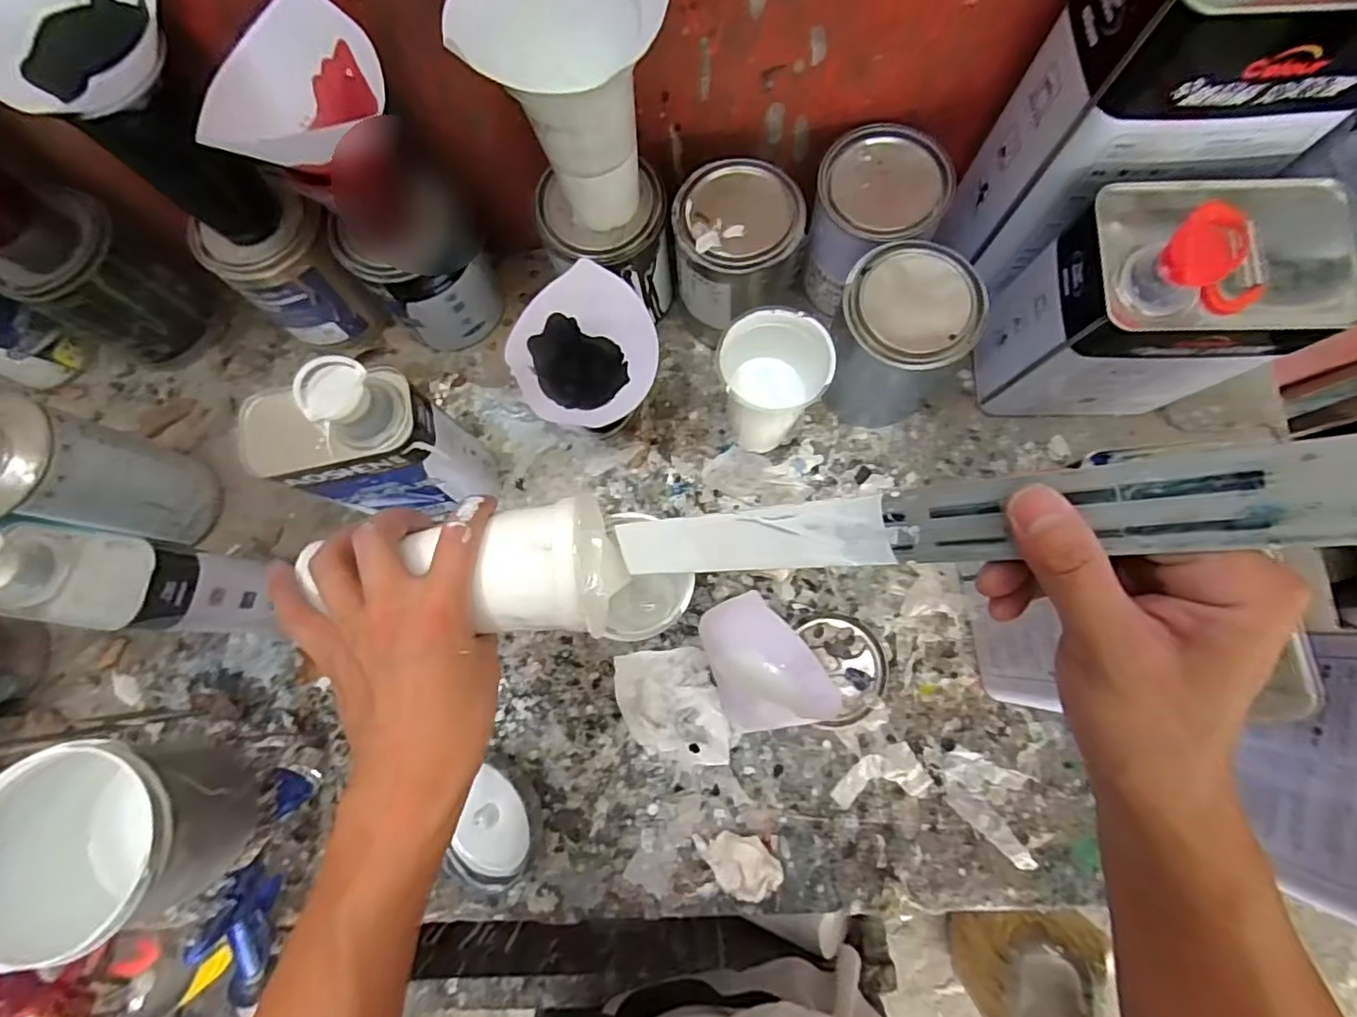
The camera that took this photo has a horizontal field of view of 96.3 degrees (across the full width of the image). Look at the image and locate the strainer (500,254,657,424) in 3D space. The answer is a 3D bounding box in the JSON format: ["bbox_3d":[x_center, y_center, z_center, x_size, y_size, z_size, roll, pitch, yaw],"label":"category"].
[{"bbox_3d":[-0.076,-0.122,0.507,0.113,0.084,0.111,0,79,1],"label":"strainer"}]

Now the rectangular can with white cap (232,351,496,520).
[{"bbox_3d":[-0.232,-0.042,0.468,0.120,0.210,0.070,-9,79,-1],"label":"rectangular can with white cap"}]

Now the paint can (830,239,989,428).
[{"bbox_3d":[0.180,-0.142,0.517,0.101,0.139,0.099,0,79,1],"label":"paint can"}]

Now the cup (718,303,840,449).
[{"bbox_3d":[0.073,-0.102,0.511,0.077,0.133,0.077,-34,80,-5],"label":"cup"}]

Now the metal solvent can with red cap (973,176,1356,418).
[{"bbox_3d":[0.360,-0.149,0.462,0.165,0.214,0.103,-2,79,1],"label":"metal solvent can with red cap"}]

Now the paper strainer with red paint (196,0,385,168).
[{"bbox_3d":[-0.254,-0.269,0.397,0.083,0.074,0.112,39,82,8],"label":"paper strainer with red paint"}]

